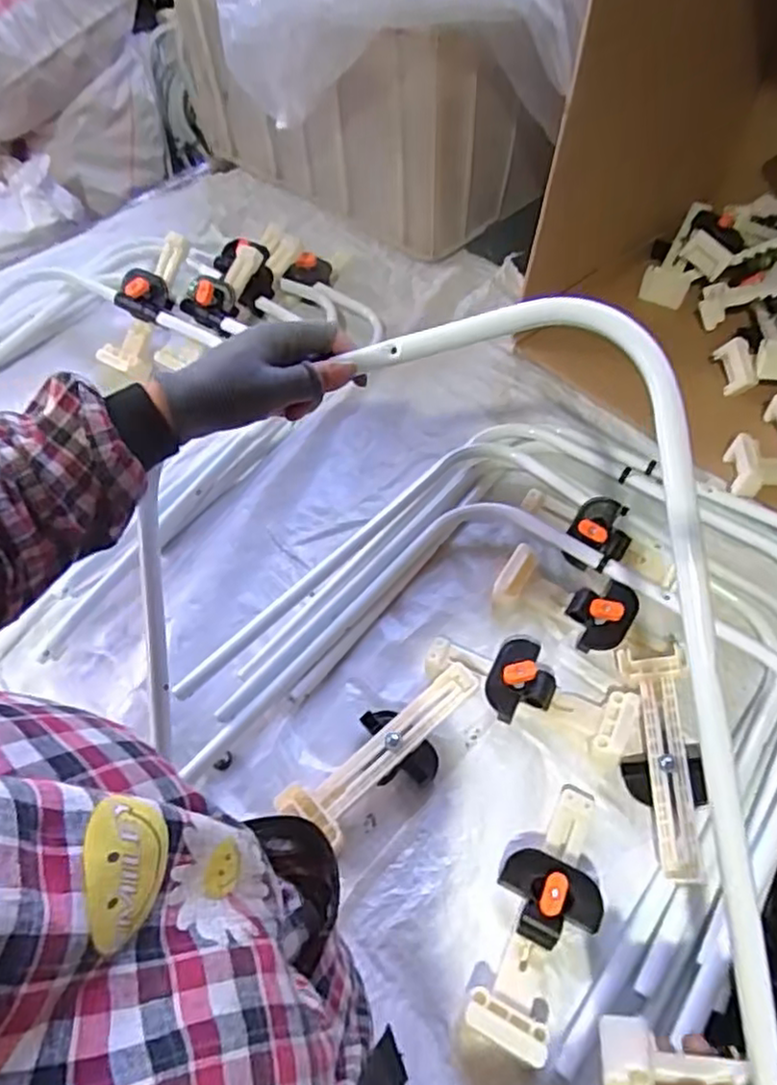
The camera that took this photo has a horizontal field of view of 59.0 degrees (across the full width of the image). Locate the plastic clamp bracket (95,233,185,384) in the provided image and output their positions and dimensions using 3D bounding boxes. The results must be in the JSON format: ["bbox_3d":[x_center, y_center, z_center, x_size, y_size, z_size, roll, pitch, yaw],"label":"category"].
[{"bbox_3d":[-0.317,-0.319,0.923,0.070,0.182,0.075,42,24,29],"label":"plastic clamp bracket"}]

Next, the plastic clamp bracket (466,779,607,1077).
[{"bbox_3d":[0.124,0.285,0.539,0.076,0.042,0.198,19,58,18],"label":"plastic clamp bracket"}]

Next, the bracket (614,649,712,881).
[{"bbox_3d":[0.241,0.190,0.608,0.065,0.049,0.203,2,54,6],"label":"bracket"}]

